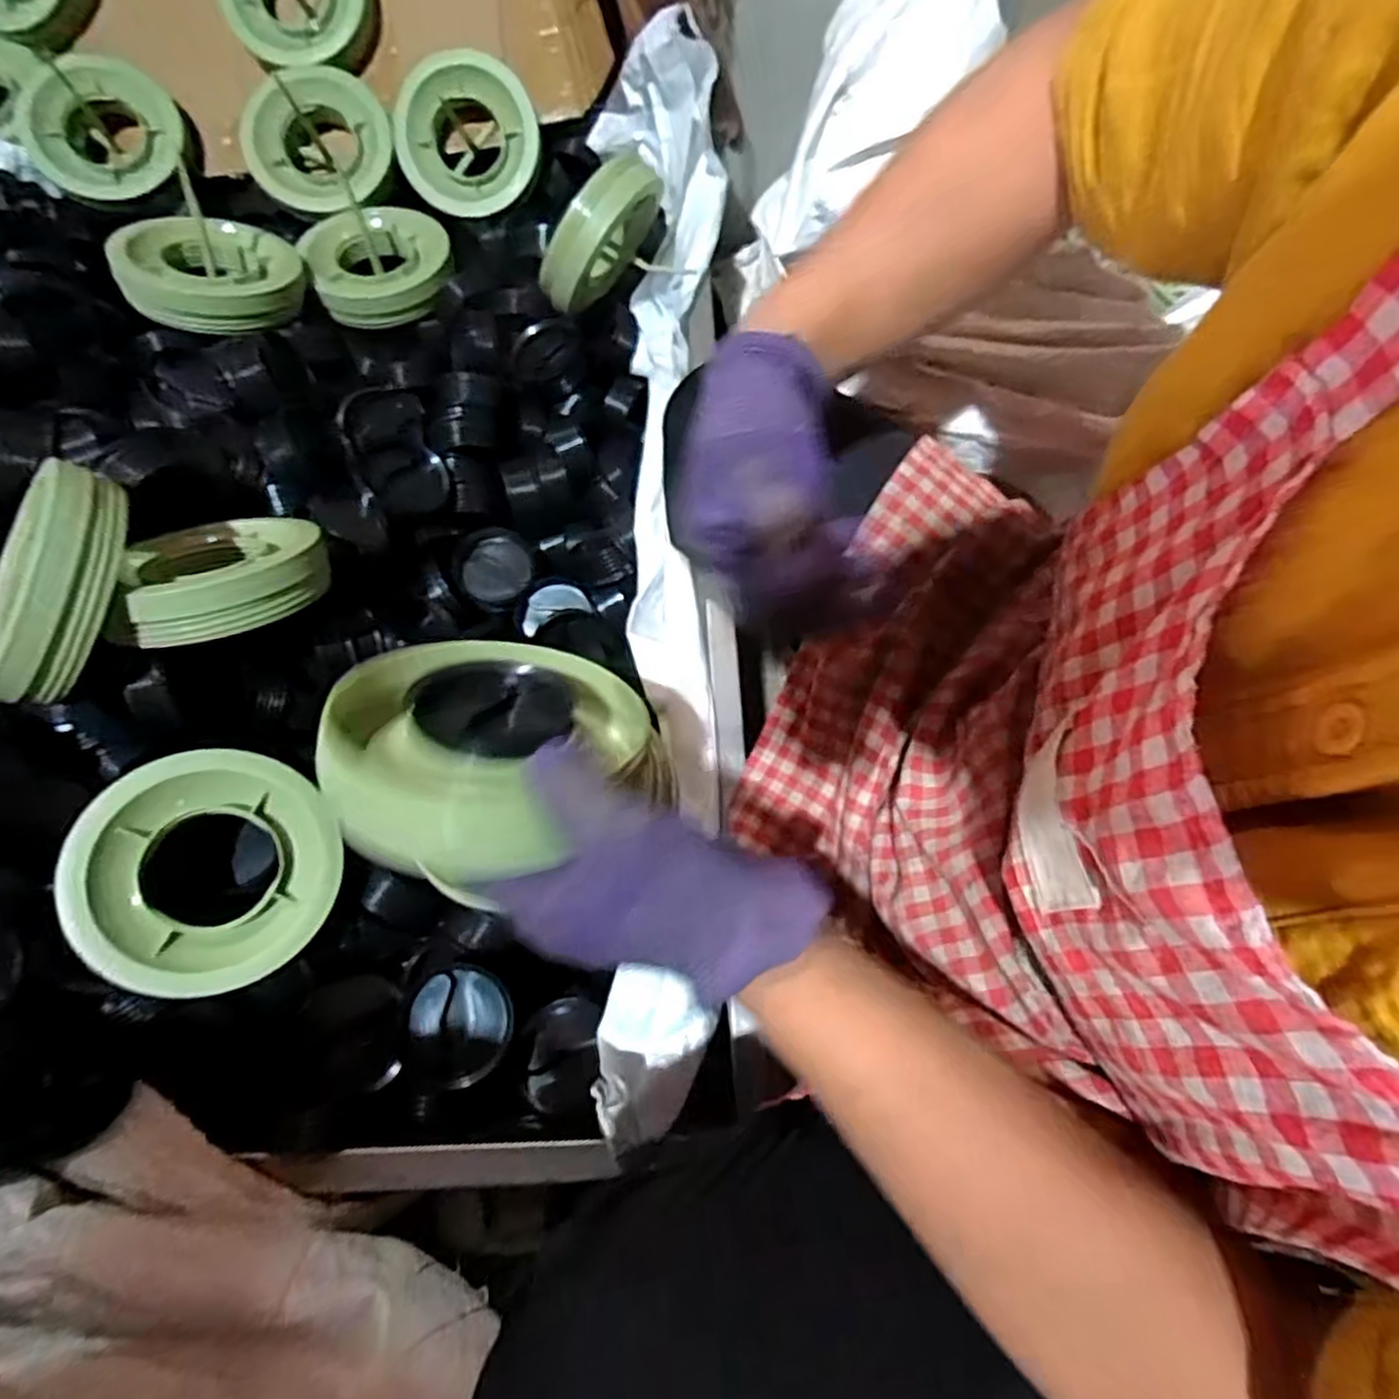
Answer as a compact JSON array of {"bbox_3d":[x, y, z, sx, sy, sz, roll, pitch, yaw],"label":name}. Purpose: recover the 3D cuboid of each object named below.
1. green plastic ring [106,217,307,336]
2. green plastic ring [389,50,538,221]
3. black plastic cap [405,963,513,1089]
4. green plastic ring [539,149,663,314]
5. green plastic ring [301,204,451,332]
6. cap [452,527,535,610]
[{"bbox_3d":[-0.401,-0.351,0.609,0.125,0.031,0.125,-3,59,-26],"label":"green plastic ring"},{"bbox_3d":[-0.220,-0.532,0.697,0.132,0.028,0.124,0,115,0],"label":"green plastic ring"},{"bbox_3d":[-0.149,0.202,0.461,0.067,0.017,0.063,-1,70,2],"label":"black plastic cap"},{"bbox_3d":[-0.087,-0.395,0.633,0.043,0.104,0.127,43,97,-8],"label":"green plastic ring"},{"bbox_3d":[-0.290,-0.402,0.670,0.121,0.035,0.124,-1,70,2],"label":"green plastic ring"},{"bbox_3d":[-0.176,-0.113,0.639,0.064,0.030,0.064,0,90,0],"label":"cap"}]

